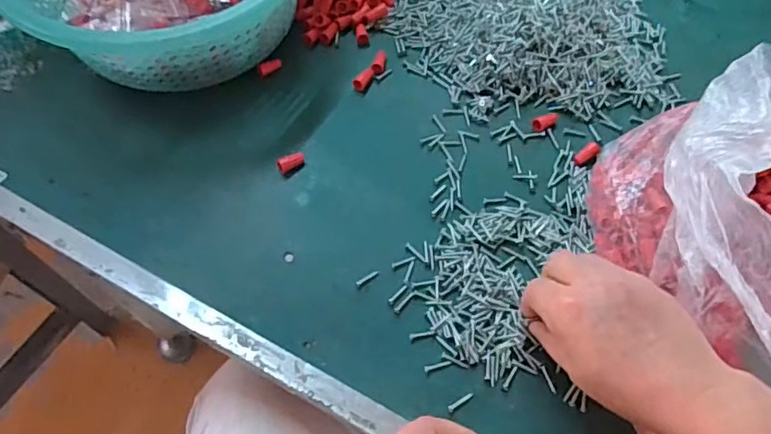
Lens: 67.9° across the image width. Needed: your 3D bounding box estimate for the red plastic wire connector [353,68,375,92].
[{"bbox_3d":[-0.020,-0.127,0.530,0.012,0.013,0.025,29,65,13],"label":"red plastic wire connector"}]

